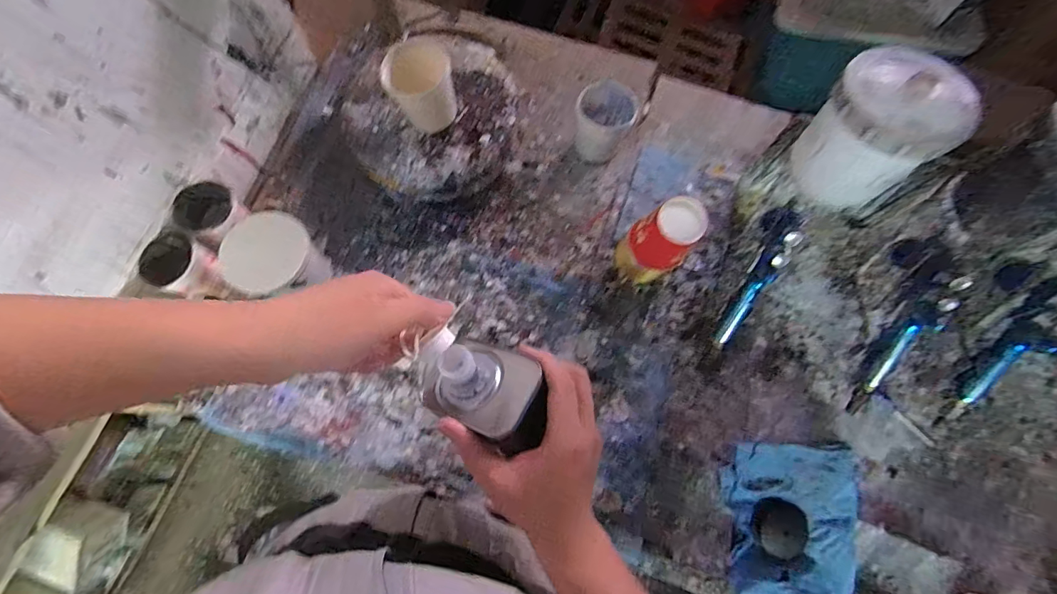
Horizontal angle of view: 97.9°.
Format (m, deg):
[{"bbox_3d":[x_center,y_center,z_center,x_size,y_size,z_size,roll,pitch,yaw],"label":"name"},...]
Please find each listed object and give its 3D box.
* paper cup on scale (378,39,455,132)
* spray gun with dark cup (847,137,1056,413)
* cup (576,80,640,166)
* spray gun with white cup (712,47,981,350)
[{"bbox_3d":[-0.133,-0.259,0.576,0.078,0.089,0.078,0,73,-1],"label":"paper cup on scale"},{"bbox_3d":[0.439,-0.014,0.448,0.098,0.299,0.210,-3,74,-1],"label":"spray gun with dark cup"},{"bbox_3d":[0.102,-0.233,0.629,0.073,0.102,0.073,0,74,0],"label":"cup"},{"bbox_3d":[0.285,-0.078,0.477,0.106,0.321,0.115,22,54,6],"label":"spray gun with white cup"}]

